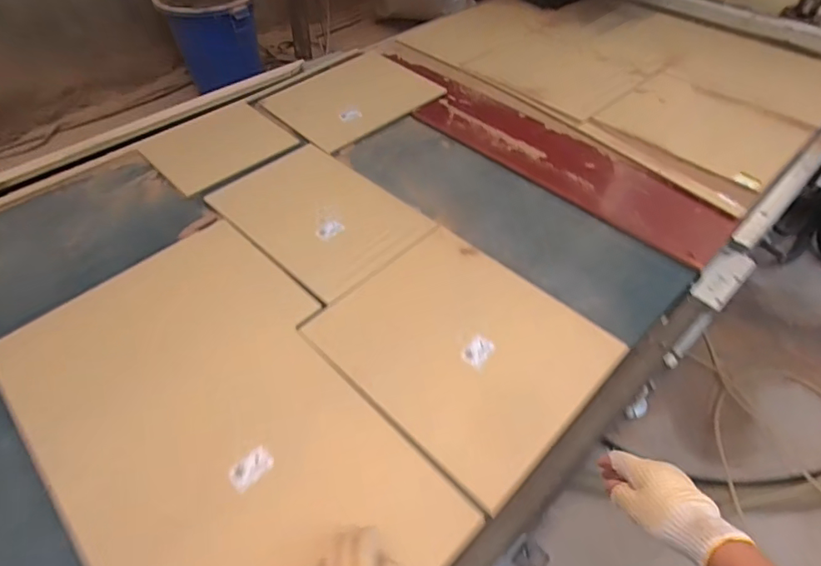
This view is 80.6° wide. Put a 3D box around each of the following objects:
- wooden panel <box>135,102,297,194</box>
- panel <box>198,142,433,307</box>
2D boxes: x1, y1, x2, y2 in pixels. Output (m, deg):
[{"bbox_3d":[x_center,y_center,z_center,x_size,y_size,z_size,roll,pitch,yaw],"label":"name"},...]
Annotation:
[{"bbox_3d":[-0.509,-0.369,1.296,0.260,0.012,0.337,37,57,22],"label":"wooden panel"},{"bbox_3d":[-0.216,-0.167,1.119,0.456,0.013,0.317,37,60,26],"label":"panel"}]

